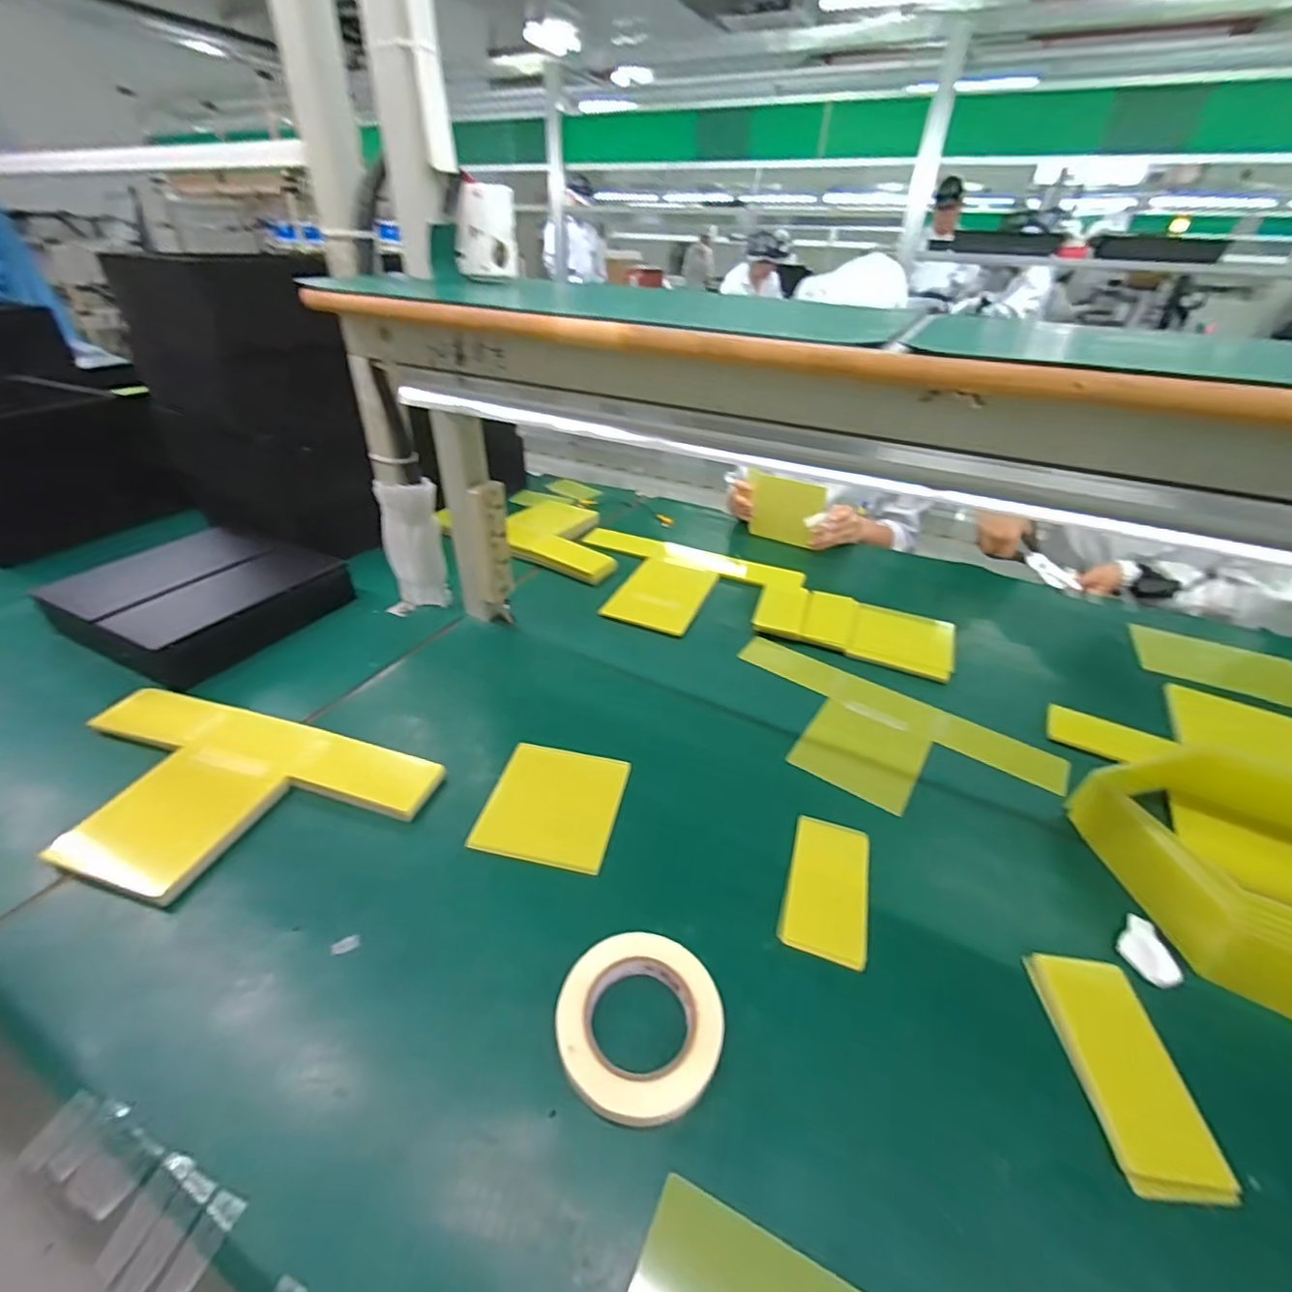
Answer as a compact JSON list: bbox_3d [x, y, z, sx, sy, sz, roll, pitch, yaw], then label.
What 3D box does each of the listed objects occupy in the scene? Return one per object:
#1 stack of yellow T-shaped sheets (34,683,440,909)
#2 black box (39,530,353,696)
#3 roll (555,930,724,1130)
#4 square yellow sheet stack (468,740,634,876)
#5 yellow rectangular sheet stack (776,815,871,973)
[{"bbox_3d":[-0.440,0.153,0.576,0.402,0.035,0.211,10,36,10],"label":"stack of yellow T-shaped sheets"},{"bbox_3d":[-0.668,-0.081,0.866,0.318,0.074,0.310,20,39,23],"label":"black box"},{"bbox_3d":[-0.005,0.288,0.431,0.120,0.036,0.121,2,35,-1],"label":"roll"},{"bbox_3d":[-0.097,0.166,0.603,0.134,0.008,0.136,12,43,5],"label":"square yellow sheet stack"},{"bbox_3d":[0.173,0.228,0.538,0.074,0.008,0.138,11,40,16],"label":"yellow rectangular sheet stack"}]

